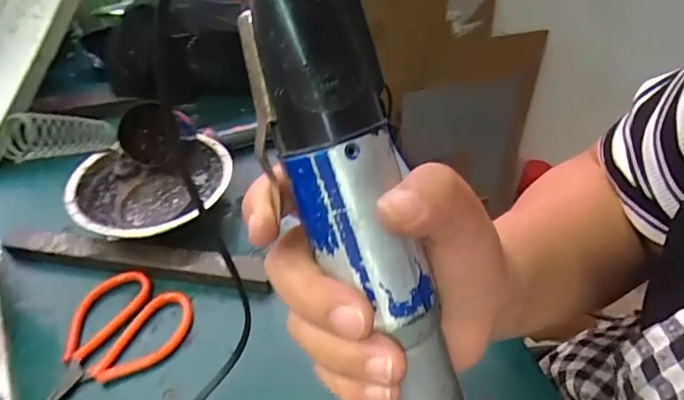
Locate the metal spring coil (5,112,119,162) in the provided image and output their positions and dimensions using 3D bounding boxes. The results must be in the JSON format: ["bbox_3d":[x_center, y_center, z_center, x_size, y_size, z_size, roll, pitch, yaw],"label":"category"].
[{"bbox_3d":[-0.198,-0.046,0.353,0.025,0.030,0.096,5,10,9],"label":"metal spring coil"}]

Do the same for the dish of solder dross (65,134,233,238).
[{"bbox_3d":[-0.153,-0.008,0.399,0.125,0.034,0.103,-13,44,-10],"label":"dish of solder dross"}]

